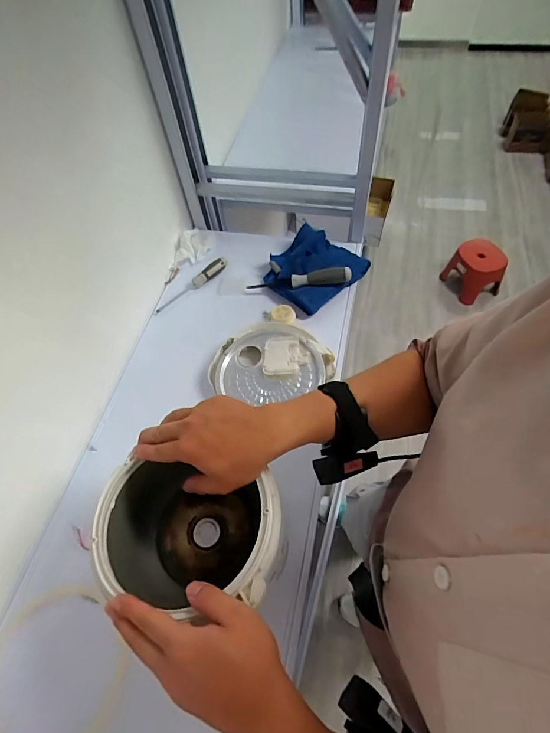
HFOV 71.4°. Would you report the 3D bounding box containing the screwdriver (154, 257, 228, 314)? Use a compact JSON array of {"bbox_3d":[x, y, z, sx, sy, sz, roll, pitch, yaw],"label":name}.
[{"bbox_3d":[-0.180,-0.179,0.821,0.188,0.021,0.031,-36,63,-17],"label":"screwdriver"}]

